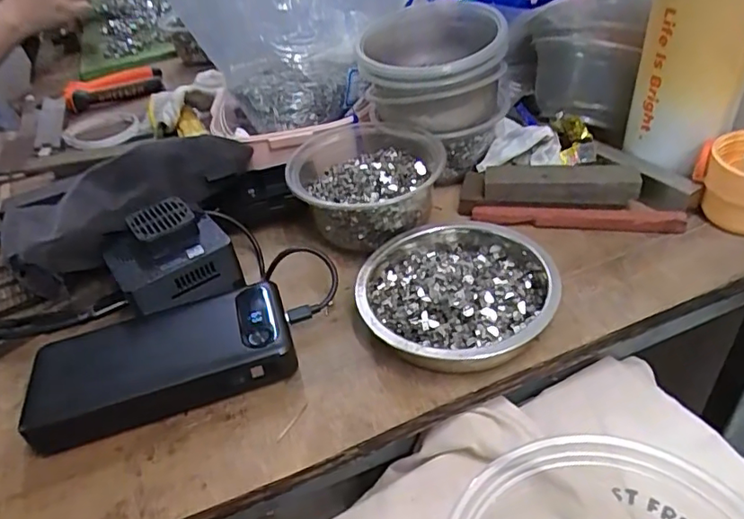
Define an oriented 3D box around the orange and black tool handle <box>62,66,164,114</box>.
[{"bbox_3d":[-0.341,-0.226,0.751,0.134,0.034,0.055,-6,42,2],"label":"orange and black tool handle"}]

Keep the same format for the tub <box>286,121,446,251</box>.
[{"bbox_3d":[-0.006,-0.054,0.434,0.112,0.054,0.105,-6,39,5],"label":"tub"}]

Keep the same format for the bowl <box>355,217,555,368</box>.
[{"bbox_3d":[0.054,0.019,0.363,0.123,0.033,0.120,-6,39,5],"label":"bowl"}]

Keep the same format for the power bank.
[{"bbox_3d":[-0.129,0.061,0.353,0.152,0.025,0.073,-16,39,-8],"label":"power bank"}]

